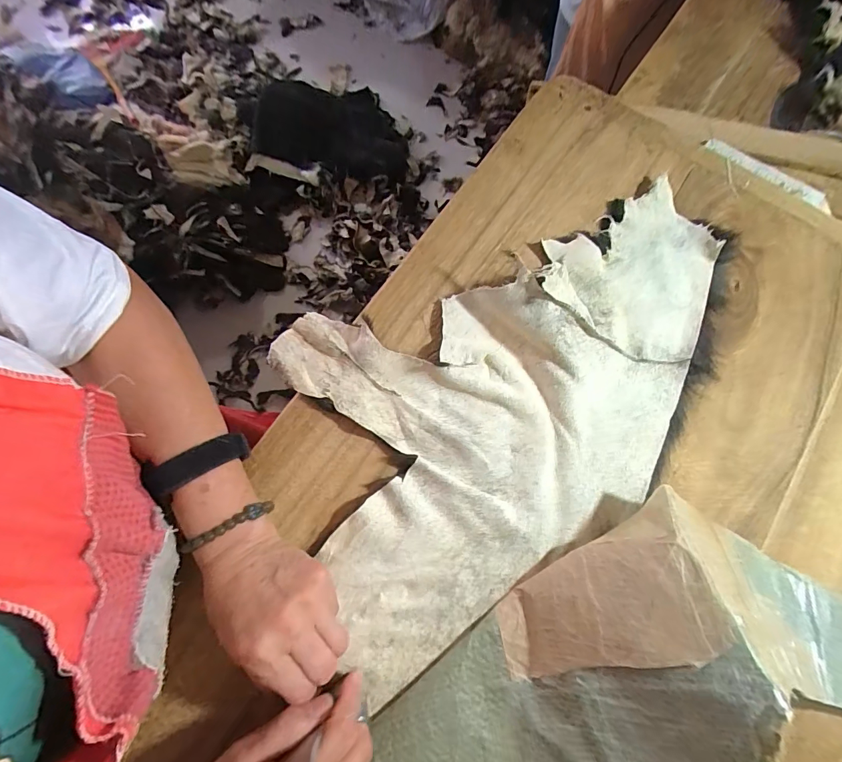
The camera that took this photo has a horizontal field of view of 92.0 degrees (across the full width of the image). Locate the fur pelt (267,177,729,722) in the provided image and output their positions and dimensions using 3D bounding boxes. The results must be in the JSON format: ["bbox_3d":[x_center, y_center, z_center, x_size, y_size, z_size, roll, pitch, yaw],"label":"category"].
[{"bbox_3d":[0.107,0.020,0.366,0.467,0.044,0.314,-21,76,-7],"label":"fur pelt"}]

